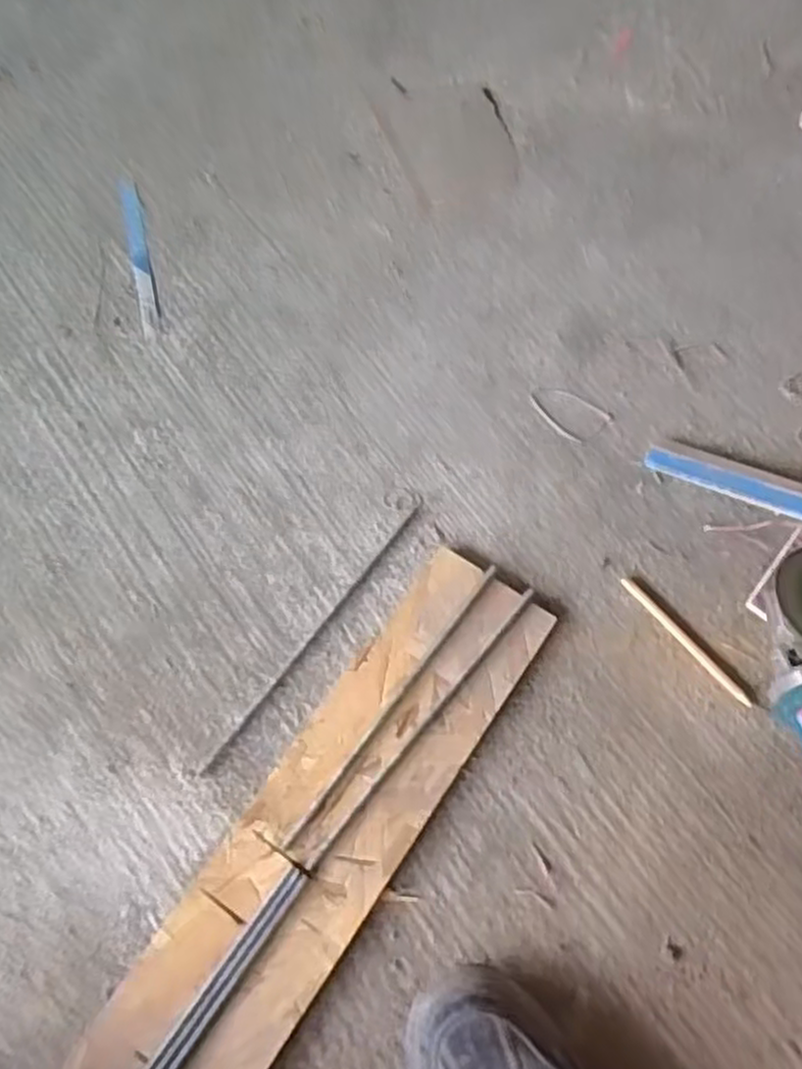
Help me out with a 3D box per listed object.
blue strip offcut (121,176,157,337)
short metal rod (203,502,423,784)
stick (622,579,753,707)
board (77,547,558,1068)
[{"bbox_3d":[-0.253,-0.269,0.738,0.017,0.004,0.199,-12,68,-5],"label":"blue strip offcut"},{"bbox_3d":[-0.068,0.076,0.598,0.007,0.004,0.260,36,72,14],"label":"short metal rod"},{"bbox_3d":[0.221,0.082,0.592,0.009,0.004,0.129,-37,72,-14],"label":"stick"},{"bbox_3d":[-0.100,0.271,0.512,0.108,0.017,0.613,32,71,13],"label":"board"}]

